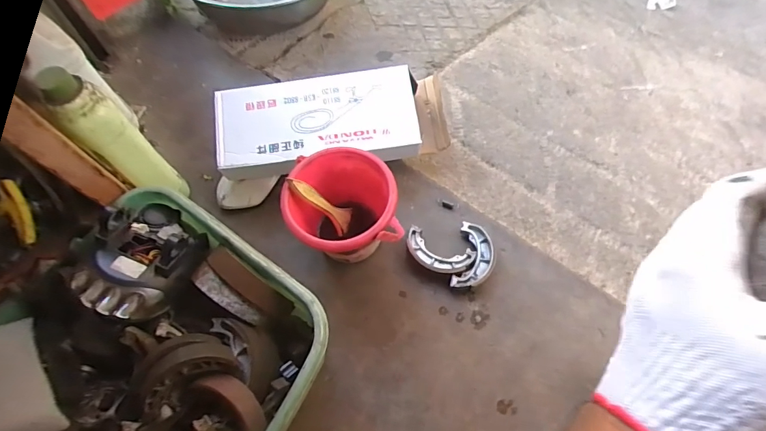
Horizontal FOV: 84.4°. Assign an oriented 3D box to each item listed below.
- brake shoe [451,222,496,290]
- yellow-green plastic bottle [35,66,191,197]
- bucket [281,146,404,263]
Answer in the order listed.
[{"bbox_3d":[0.137,0.064,0.631,0.054,0.024,0.103,12,65,9],"label":"brake shoe"},{"bbox_3d":[-0.353,-0.091,0.577,0.067,0.245,0.062,41,73,20],"label":"yellow-green plastic bottle"},{"bbox_3d":[-0.052,0.003,0.609,0.146,0.152,0.137,-1,64,3],"label":"bucket"}]

